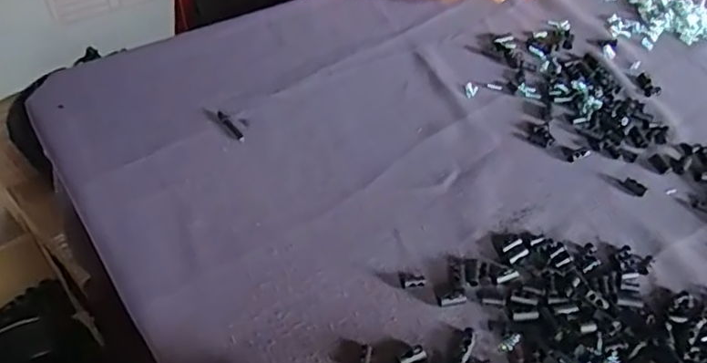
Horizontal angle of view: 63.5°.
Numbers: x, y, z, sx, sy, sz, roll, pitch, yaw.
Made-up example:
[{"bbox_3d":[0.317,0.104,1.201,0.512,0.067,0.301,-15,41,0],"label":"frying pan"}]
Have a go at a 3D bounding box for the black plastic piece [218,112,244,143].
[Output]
[{"bbox_3d":[-0.100,-0.045,0.462,0.006,0.004,0.039,-27,58,-26],"label":"black plastic piece"}]

